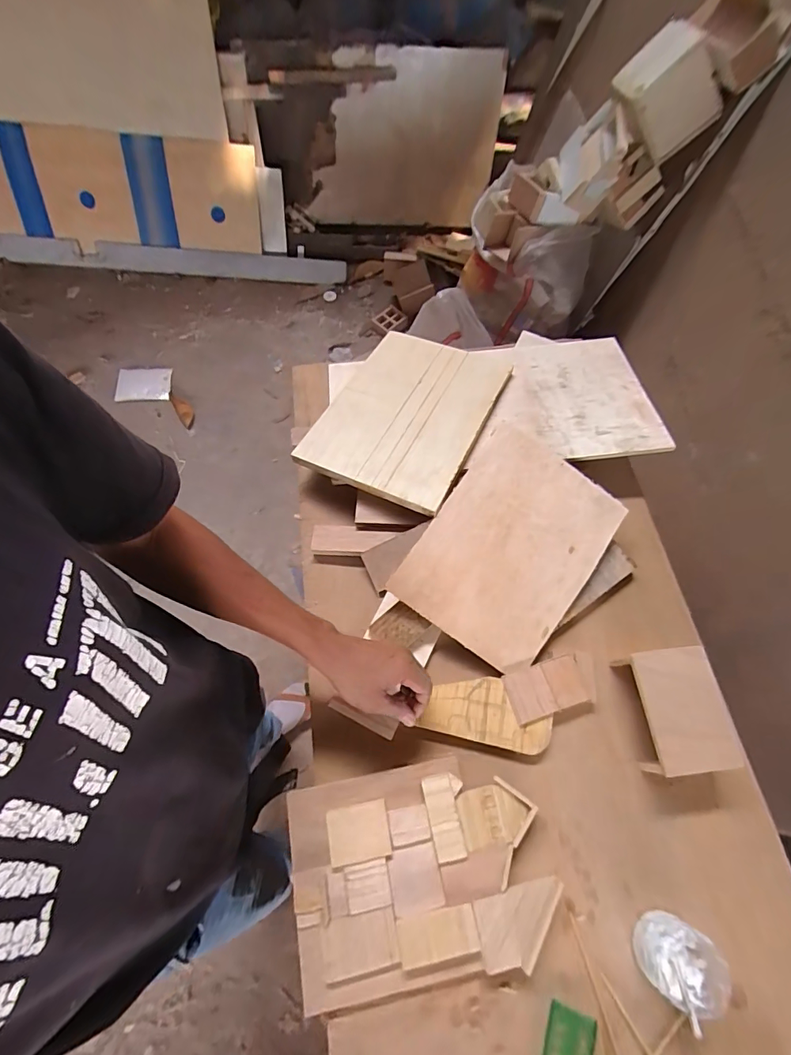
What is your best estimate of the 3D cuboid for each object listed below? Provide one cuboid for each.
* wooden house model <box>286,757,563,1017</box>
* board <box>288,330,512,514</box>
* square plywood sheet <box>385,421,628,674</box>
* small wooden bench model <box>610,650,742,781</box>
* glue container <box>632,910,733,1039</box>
[{"bbox_3d":[0.024,0.373,0.477,0.262,0.033,0.198,-10,67,-7],"label":"wooden house model"},{"bbox_3d":[0.018,-0.186,0.692,0.236,0.020,0.322,20,60,17],"label":"board"},{"bbox_3d":[0.156,0.024,0.595,0.210,0.012,0.289,35,80,2],"label":"square plywood sheet"},{"bbox_3d":[0.333,0.220,0.535,0.092,0.068,0.133,-4,66,-4],"label":"small wooden bench model"},{"bbox_3d":[0.290,0.441,0.445,0.070,0.054,0.073,1,66,-2],"label":"glue container"}]

